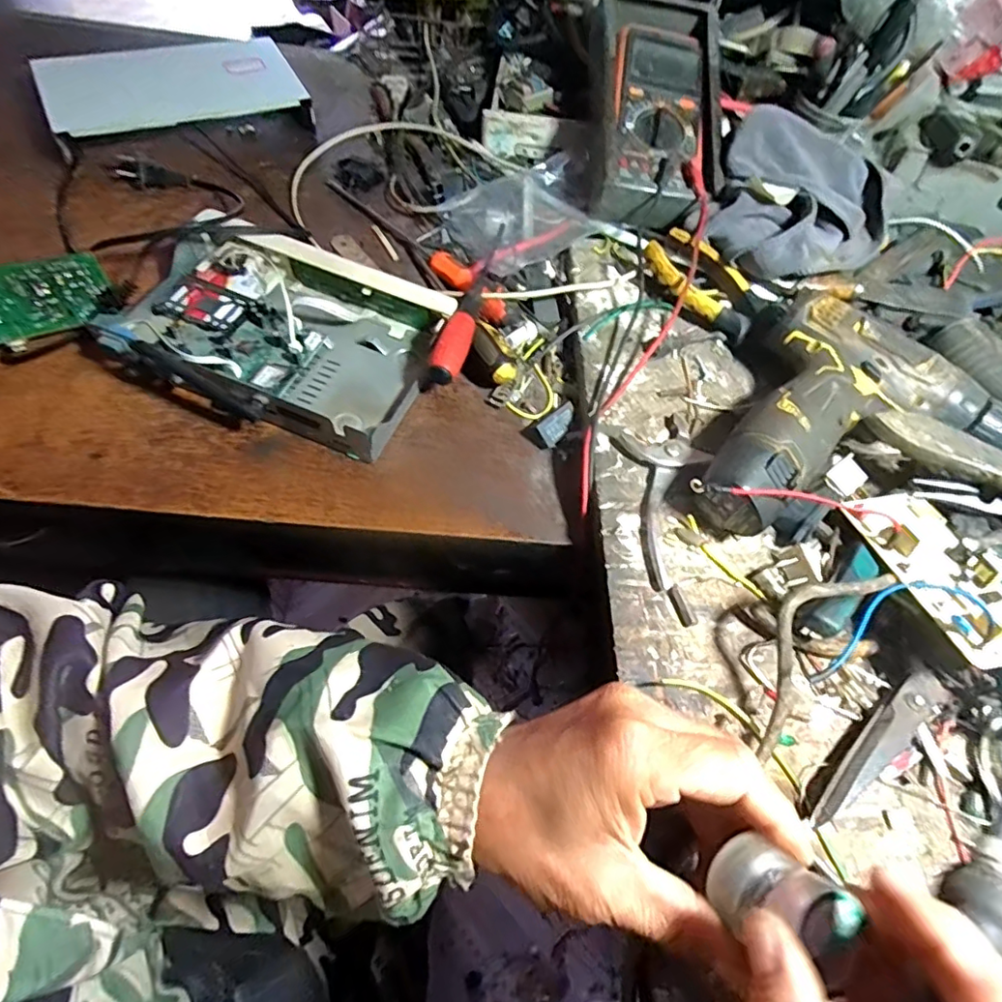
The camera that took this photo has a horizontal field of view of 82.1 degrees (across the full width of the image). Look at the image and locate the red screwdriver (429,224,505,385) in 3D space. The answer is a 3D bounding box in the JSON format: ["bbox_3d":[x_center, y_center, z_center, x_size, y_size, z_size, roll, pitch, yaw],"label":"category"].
[{"bbox_3d":[-0.023,-0.156,0.451,0.021,0.022,0.161,13,59,4],"label":"red screwdriver"}]

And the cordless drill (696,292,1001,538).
[{"bbox_3d":[0.237,-0.036,0.365,0.184,0.053,0.192,24,60,10],"label":"cordless drill"}]

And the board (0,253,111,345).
[{"bbox_3d":[-0.330,-0.139,0.400,0.098,0.048,0.009,-27,21,-30],"label":"board"}]

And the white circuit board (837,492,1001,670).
[{"bbox_3d":[0.243,0.034,0.312,0.053,0.019,0.110,-9,46,-9],"label":"white circuit board"}]

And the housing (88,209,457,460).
[{"bbox_3d":[-0.162,-0.128,0.426,0.213,0.041,0.157,20,60,8],"label":"housing"}]

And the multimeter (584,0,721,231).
[{"bbox_3d":[0.132,-0.354,0.508,0.110,0.048,0.228,4,78,-2],"label":"multimeter"}]

